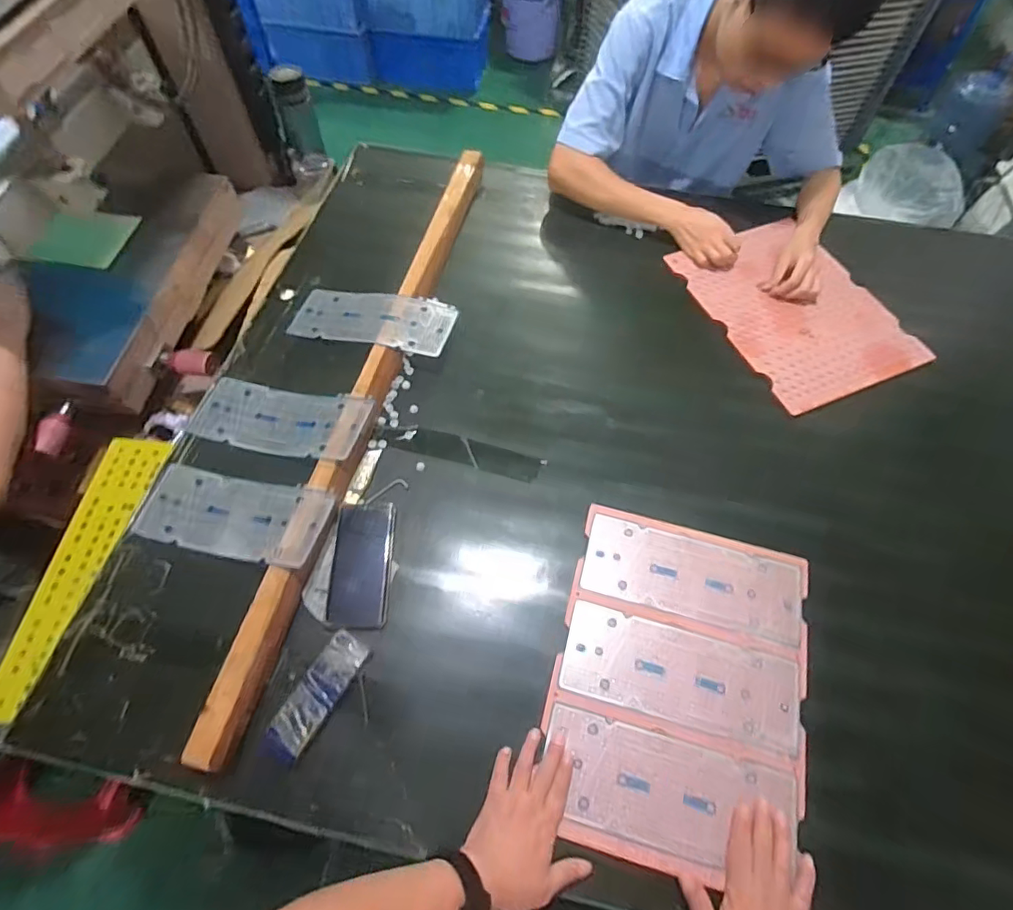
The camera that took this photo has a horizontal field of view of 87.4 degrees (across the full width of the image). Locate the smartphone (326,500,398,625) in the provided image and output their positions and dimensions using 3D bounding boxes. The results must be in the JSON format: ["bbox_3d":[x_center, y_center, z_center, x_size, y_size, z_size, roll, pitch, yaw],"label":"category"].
[{"bbox_3d":[-0.189,0.143,0.701,0.074,0.016,0.163,-1,62,0],"label":"smartphone"}]

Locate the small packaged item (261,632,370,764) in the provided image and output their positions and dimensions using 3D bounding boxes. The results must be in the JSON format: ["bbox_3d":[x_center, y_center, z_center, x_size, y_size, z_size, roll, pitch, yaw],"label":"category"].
[{"bbox_3d":[-0.220,0.282,0.618,0.047,0.030,0.144,27,66,14],"label":"small packaged item"}]

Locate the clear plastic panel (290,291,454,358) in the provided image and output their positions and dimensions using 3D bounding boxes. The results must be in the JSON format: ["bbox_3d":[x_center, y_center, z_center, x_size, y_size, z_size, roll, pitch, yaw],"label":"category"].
[{"bbox_3d":[-0.226,-0.227,0.889,0.276,0.033,0.114,13,63,8],"label":"clear plastic panel"}]

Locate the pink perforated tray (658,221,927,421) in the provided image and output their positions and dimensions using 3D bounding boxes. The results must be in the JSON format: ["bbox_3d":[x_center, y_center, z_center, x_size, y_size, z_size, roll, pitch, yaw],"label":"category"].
[{"bbox_3d":[0.497,-0.260,0.918,0.276,0.013,0.370,-21,64,-10],"label":"pink perforated tray"}]

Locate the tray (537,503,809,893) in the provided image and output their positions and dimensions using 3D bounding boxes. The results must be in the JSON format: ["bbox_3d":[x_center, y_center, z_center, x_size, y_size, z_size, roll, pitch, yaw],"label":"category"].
[{"bbox_3d":[0.202,0.260,0.623,0.281,0.014,0.369,14,63,8],"label":"tray"}]

